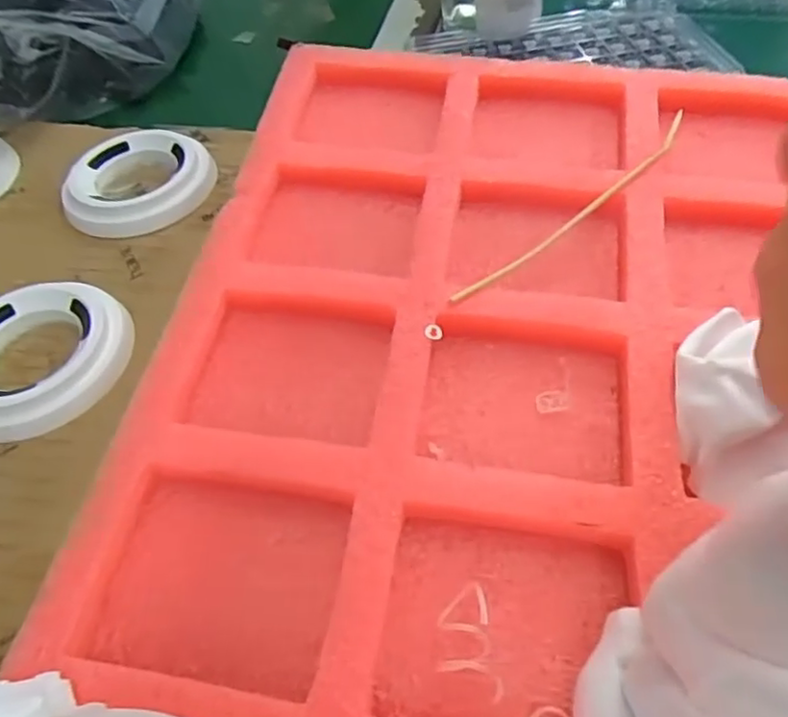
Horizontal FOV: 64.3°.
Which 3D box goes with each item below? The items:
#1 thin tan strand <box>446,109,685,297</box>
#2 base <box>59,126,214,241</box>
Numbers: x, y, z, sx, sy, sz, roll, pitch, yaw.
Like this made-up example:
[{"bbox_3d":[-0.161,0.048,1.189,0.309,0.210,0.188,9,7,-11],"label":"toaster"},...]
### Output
[{"bbox_3d":[0.073,-0.060,0.241,0.138,0.010,0.009,-38,59,-22],"label":"thin tan strand"},{"bbox_3d":[-0.122,-0.085,0.300,0.067,0.010,0.065,-1,53,4],"label":"base"}]

